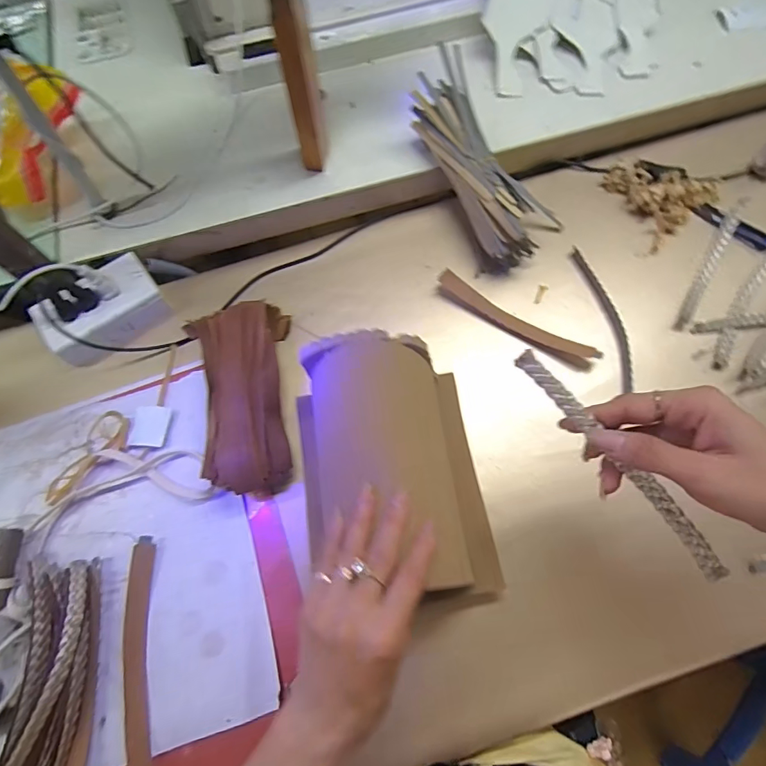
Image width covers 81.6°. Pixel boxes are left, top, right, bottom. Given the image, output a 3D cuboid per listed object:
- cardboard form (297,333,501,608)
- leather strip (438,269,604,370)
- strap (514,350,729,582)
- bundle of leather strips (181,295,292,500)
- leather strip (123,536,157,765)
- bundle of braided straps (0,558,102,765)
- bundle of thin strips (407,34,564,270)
[{"bbox_3d":[0.011,0.073,0.377,0.148,0.093,0.212,-8,72,-1],"label":"cardboard form"},{"bbox_3d":[0.142,-0.068,0.479,0.183,0.023,0.023,30,73,12],"label":"leather strip"},{"bbox_3d":[0.153,0.051,0.283,0.016,0.009,0.188,-44,91,-12],"label":"strap"},{"bbox_3d":[-0.140,0.012,0.439,0.110,0.046,0.192,-11,69,-2],"label":"bundle of leather strips"},{"bbox_3d":[-0.207,0.229,0.373,0.023,0.027,0.185,-11,69,-2],"label":"leather strip"},{"bbox_3d":[-0.274,0.249,0.362,0.060,0.035,0.189,-5,69,0],"label":"bundle of braided straps"},{"bbox_3d":[0.120,-0.250,0.499,0.106,0.061,0.233,-25,89,-6],"label":"bundle of thin strips"}]

